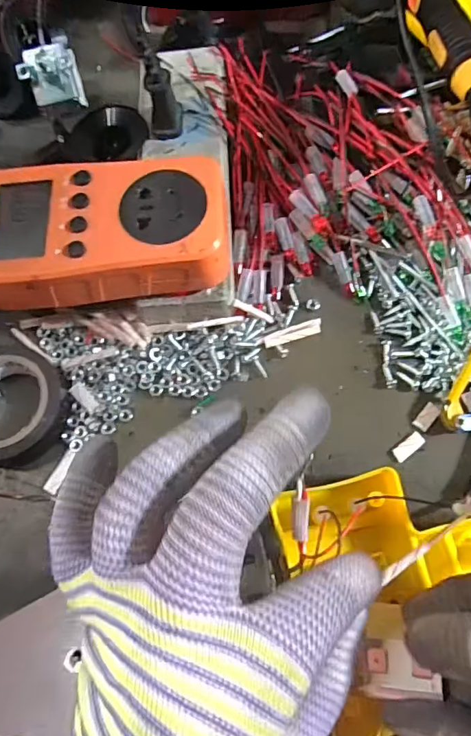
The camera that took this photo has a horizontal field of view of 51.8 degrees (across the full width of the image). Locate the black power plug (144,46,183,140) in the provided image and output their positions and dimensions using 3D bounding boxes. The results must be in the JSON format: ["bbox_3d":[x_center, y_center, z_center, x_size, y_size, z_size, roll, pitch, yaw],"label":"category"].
[{"bbox_3d":[-0.042,-0.152,0.271,0.019,0.044,0.022,-10,70,-1],"label":"black power plug"}]

